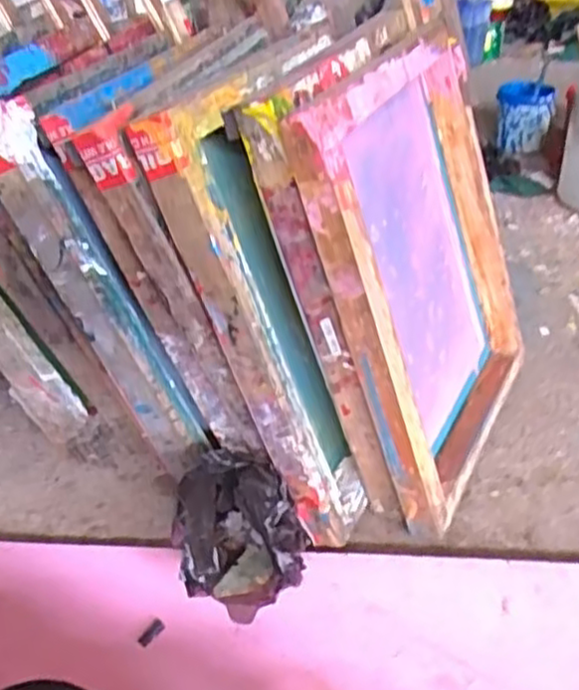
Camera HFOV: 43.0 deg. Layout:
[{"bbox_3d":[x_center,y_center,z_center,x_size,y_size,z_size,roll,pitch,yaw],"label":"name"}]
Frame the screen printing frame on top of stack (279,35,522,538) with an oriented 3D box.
[{"bbox_3d":[0.156,-0.080,0.804,0.054,0.454,0.342,-1,30,33],"label":"screen printing frame on top of stack"}]

